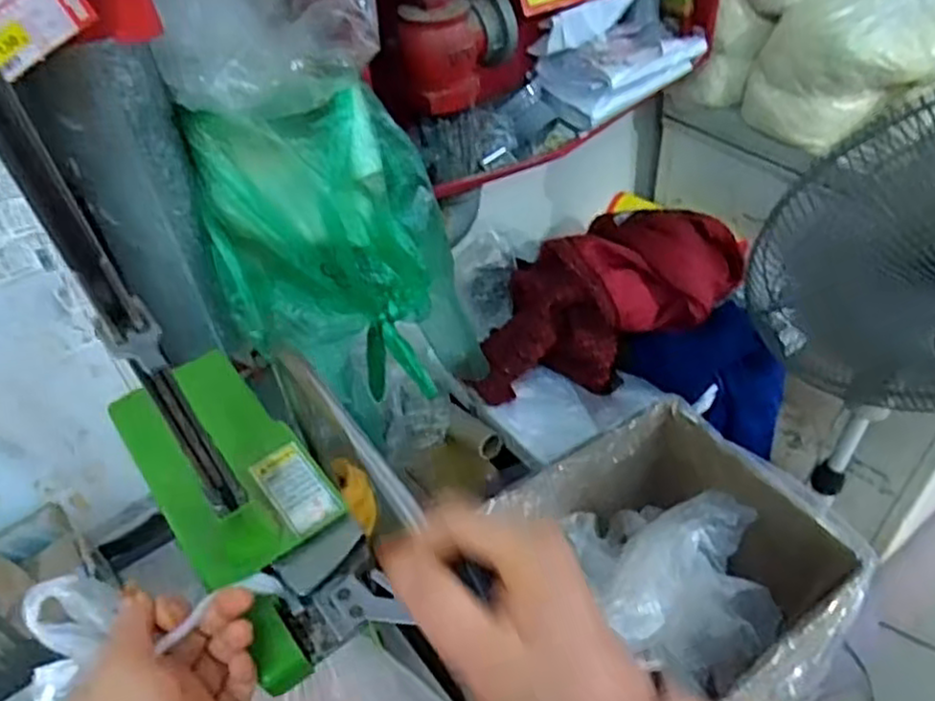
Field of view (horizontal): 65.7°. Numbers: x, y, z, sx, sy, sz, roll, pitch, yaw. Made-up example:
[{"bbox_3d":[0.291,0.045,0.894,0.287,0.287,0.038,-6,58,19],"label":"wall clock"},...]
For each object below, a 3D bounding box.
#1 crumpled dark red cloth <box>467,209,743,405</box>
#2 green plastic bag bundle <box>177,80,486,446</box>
[{"bbox_3d":[0.204,-0.085,1.172,0.467,0.169,0.237,-30,48,0],"label":"crumpled dark red cloth"},{"bbox_3d":[-0.137,-0.089,0.861,0.270,0.424,0.160,-8,45,-2],"label":"green plastic bag bundle"}]

